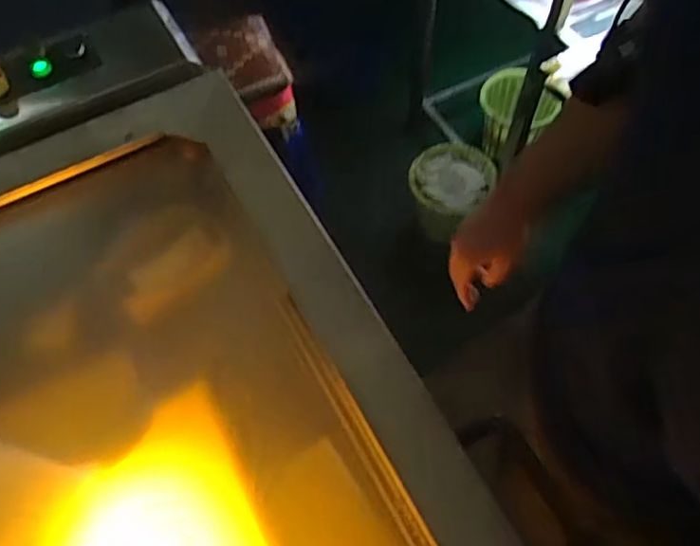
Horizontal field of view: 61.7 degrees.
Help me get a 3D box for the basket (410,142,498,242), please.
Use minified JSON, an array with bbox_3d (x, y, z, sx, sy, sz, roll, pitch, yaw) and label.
[{"bbox_3d":[0.327,-0.310,1.841,0.248,0.083,0.242,-1,61,2],"label":"basket"}]

